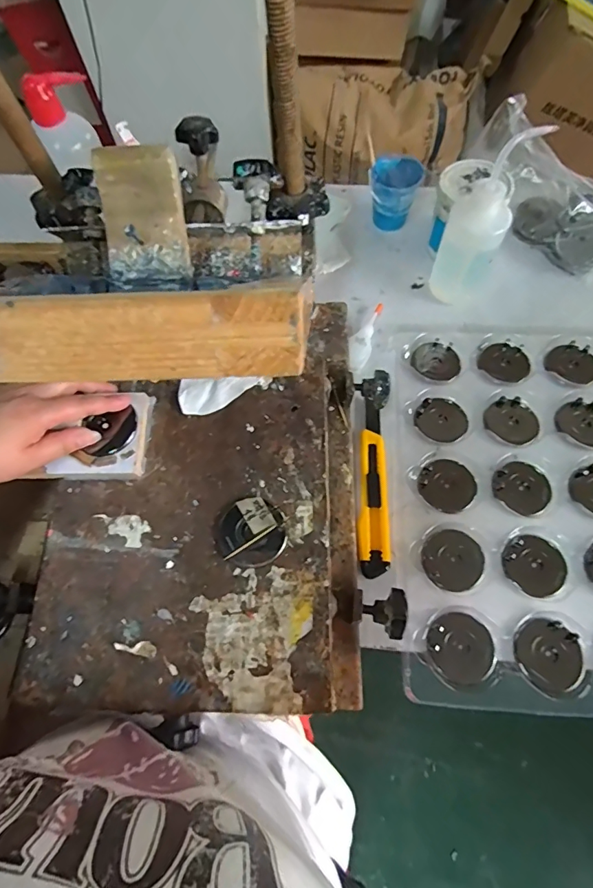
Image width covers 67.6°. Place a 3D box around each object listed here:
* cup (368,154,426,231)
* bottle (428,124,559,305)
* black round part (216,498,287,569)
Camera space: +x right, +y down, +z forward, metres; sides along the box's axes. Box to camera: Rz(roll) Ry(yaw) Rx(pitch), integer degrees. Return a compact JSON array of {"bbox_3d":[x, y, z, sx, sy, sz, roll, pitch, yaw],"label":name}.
[{"bbox_3d":[0.125,-0.323,0.576,0.064,0.073,0.074,2,66,4],"label":"cup"},{"bbox_3d":[0.194,-0.234,0.477,0.062,0.175,0.053,16,67,10],"label":"bottle"},{"bbox_3d":[-0.037,0.073,0.365,0.055,0.005,0.054,-1,65,3],"label":"black round part"}]

